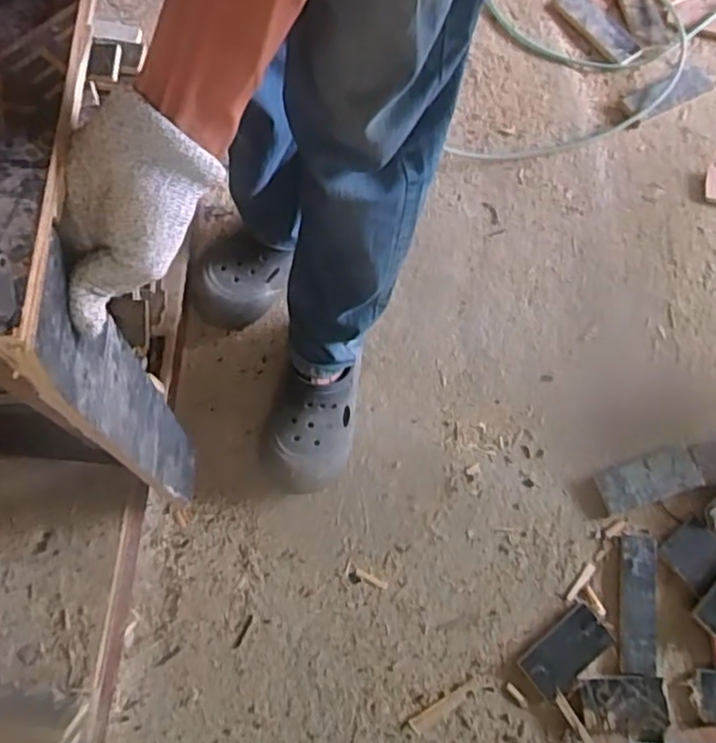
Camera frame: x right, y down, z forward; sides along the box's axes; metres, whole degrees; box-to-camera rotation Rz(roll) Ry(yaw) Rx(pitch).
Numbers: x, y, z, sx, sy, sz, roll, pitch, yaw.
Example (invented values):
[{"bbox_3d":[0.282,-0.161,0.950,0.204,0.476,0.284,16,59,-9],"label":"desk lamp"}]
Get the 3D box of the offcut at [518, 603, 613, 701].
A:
[{"bbox_3d":[0.276,0.372,0.873,0.120,0.008,0.058,-38,77,-13],"label":"offcut"}]

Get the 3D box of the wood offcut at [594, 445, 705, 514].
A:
[{"bbox_3d":[0.426,0.157,0.957,0.145,0.012,0.063,-15,72,-7],"label":"wood offcut"}]

